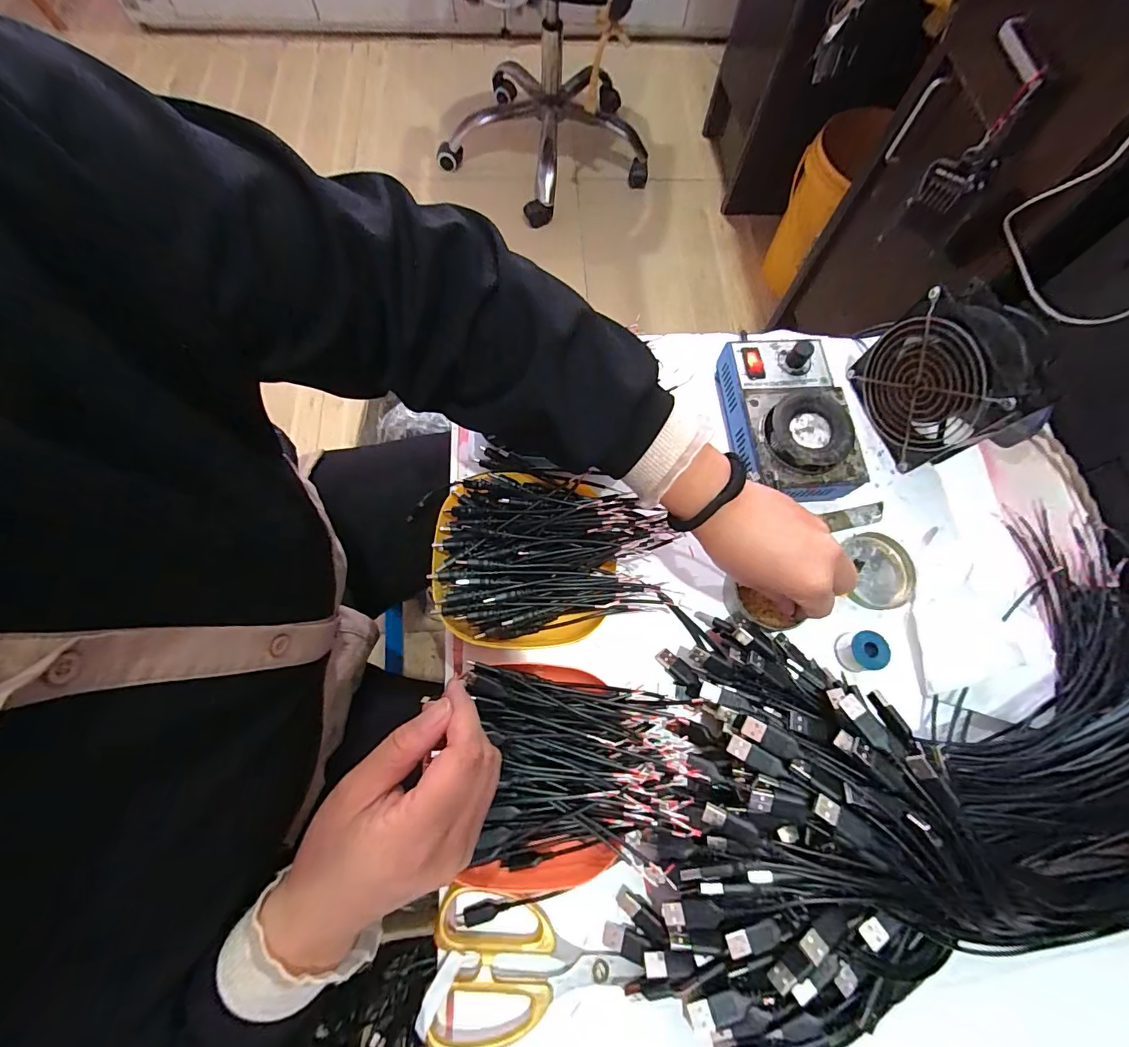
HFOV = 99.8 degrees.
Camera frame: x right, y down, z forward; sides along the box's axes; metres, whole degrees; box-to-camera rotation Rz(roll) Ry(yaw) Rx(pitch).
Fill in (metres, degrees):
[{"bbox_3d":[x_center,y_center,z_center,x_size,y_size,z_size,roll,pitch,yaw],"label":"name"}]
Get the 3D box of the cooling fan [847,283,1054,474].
[{"bbox_3d":[0.325,-0.123,0.414,0.057,0.113,0.123,-16,72,-7],"label":"cooling fan"}]

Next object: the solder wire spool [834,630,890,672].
[{"bbox_3d":[0.237,0.103,0.381,0.034,0.020,0.030,-2,71,-2],"label":"solder wire spool"}]

